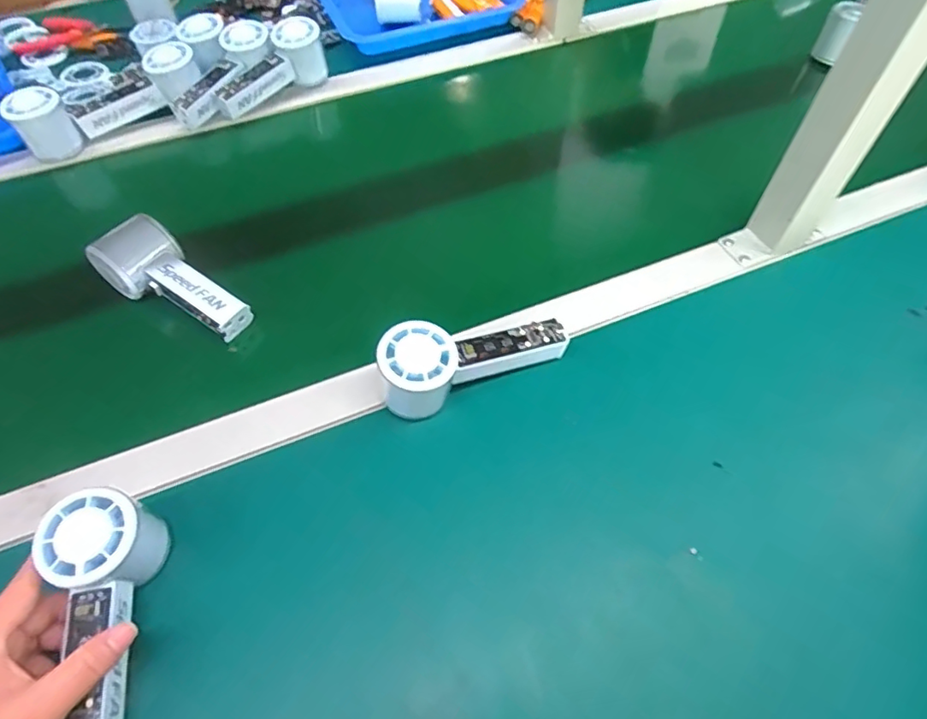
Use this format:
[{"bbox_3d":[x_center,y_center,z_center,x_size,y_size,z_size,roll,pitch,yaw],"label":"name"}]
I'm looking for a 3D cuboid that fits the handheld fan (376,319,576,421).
[{"bbox_3d":[0.012,0.001,0.434,0.146,0.062,0.051,-8,57,-6],"label":"handheld fan"}]

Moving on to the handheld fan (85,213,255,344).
[{"bbox_3d":[-0.259,-0.066,0.492,0.137,0.049,0.065,36,63,21],"label":"handheld fan"}]

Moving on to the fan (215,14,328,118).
[{"bbox_3d":[-0.237,-0.353,0.694,0.151,0.064,0.044,-45,66,-9],"label":"fan"}]

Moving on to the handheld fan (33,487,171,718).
[{"bbox_3d":[-0.215,0.158,0.342,0.057,0.058,0.149,-8,72,-3],"label":"handheld fan"}]

